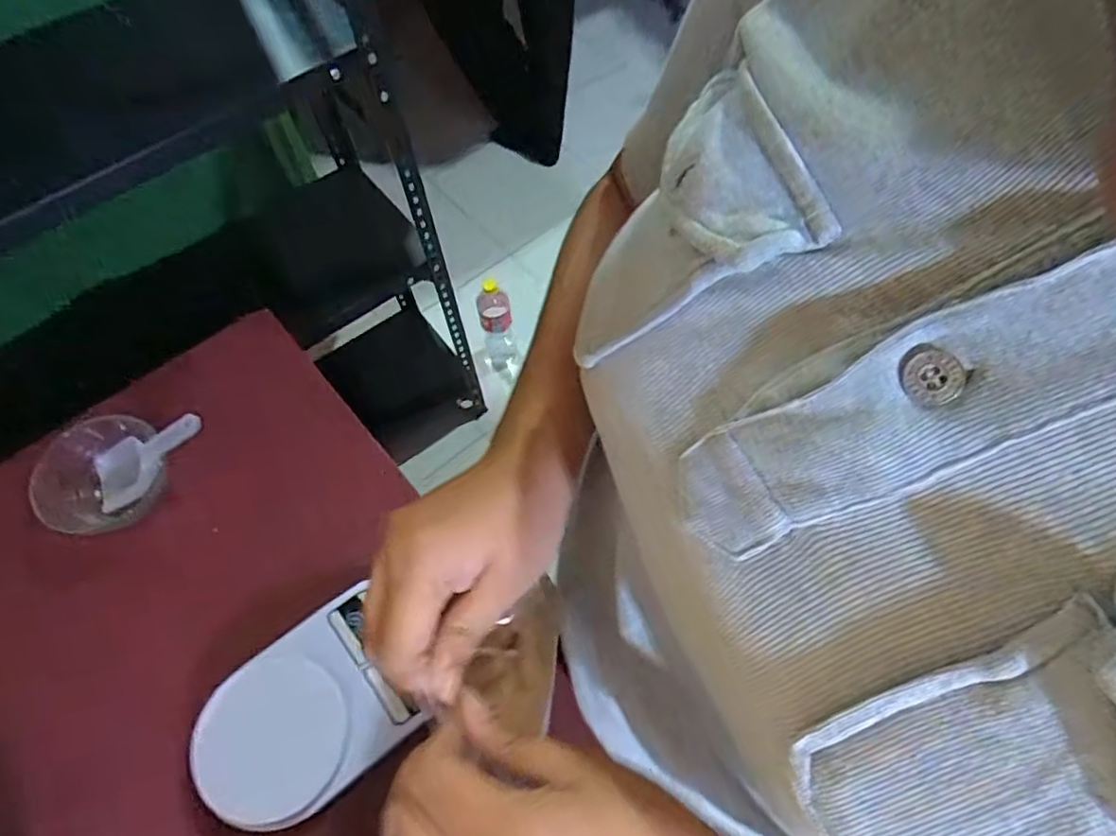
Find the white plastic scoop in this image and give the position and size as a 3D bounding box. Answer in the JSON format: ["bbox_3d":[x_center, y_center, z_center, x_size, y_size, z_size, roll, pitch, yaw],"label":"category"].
[{"bbox_3d":[-0.413,0.037,0.638,0.132,0.021,0.055,-35,65,8],"label":"white plastic scoop"}]

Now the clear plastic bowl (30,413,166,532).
[{"bbox_3d":[-0.451,0.053,0.630,0.107,0.047,0.101,-1,63,1],"label":"clear plastic bowl"}]

